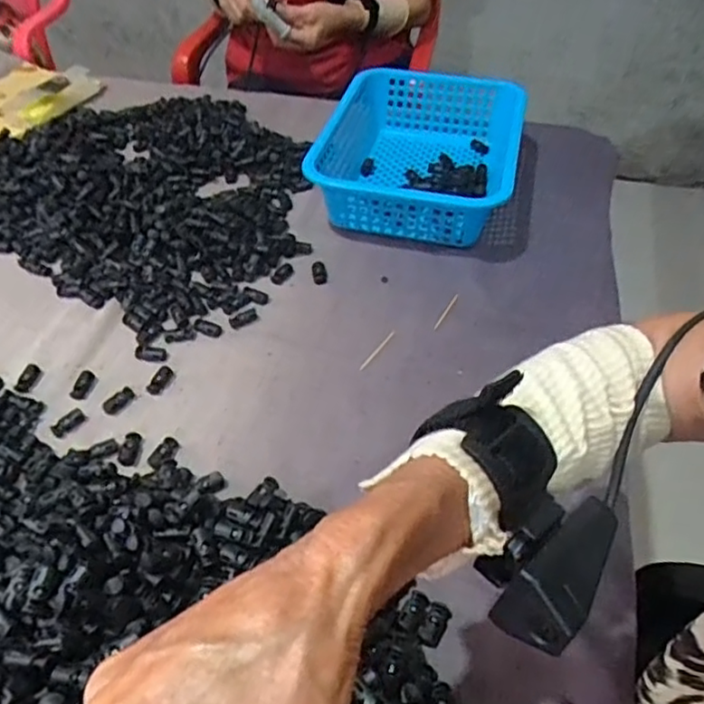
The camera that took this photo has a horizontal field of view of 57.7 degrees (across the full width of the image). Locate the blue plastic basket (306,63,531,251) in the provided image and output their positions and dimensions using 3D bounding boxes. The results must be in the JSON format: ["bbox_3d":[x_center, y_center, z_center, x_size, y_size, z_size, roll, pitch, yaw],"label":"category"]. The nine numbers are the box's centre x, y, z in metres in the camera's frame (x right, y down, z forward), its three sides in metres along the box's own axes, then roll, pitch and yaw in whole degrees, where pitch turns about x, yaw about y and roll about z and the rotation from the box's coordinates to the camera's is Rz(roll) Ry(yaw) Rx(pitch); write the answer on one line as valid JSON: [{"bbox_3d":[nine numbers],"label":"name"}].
[{"bbox_3d":[0.075,-0.233,0.755,0.213,0.082,0.277,10,47,8],"label":"blue plastic basket"}]

